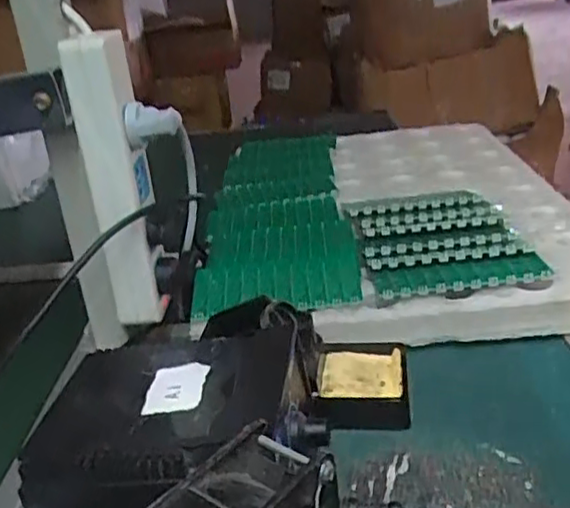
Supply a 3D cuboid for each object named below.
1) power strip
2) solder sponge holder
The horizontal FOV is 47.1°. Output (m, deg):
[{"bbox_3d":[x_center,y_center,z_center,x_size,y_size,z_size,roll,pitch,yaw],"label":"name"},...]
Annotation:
[{"bbox_3d":[-0.127,-0.055,0.500,0.044,0.215,0.050,-12,25,-12],"label":"power strip"},{"bbox_3d":[0.056,0.094,0.471,0.063,0.025,0.079,-3,24,7],"label":"solder sponge holder"}]

